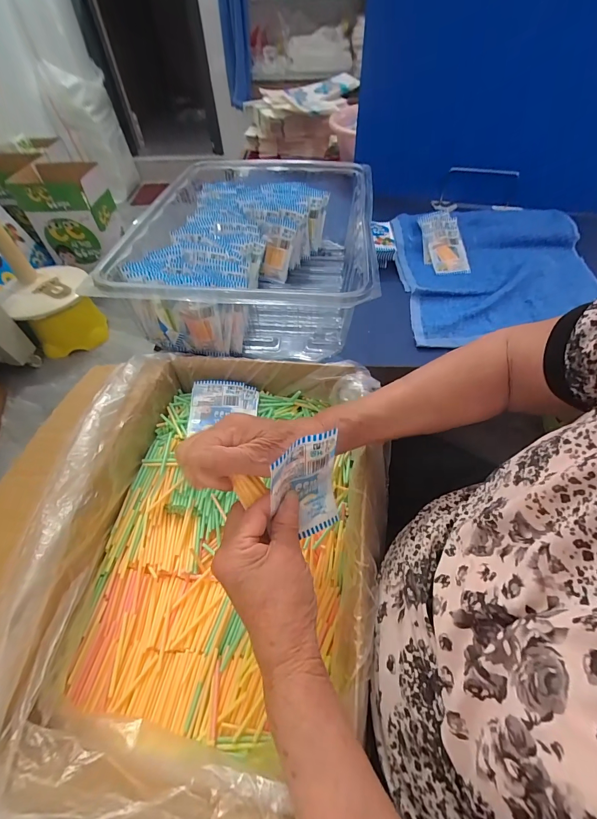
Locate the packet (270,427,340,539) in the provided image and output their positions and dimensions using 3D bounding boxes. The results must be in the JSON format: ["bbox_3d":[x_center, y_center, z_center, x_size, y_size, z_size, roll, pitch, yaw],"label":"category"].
[{"bbox_3d":[0.010,0.060,0.284,0.062,0.099,0.018,-20,39,-11],"label":"packet"}]

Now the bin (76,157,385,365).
[{"bbox_3d":[-0.059,-0.261,0.579,0.335,0.144,0.457,3,52,5],"label":"bin"}]

